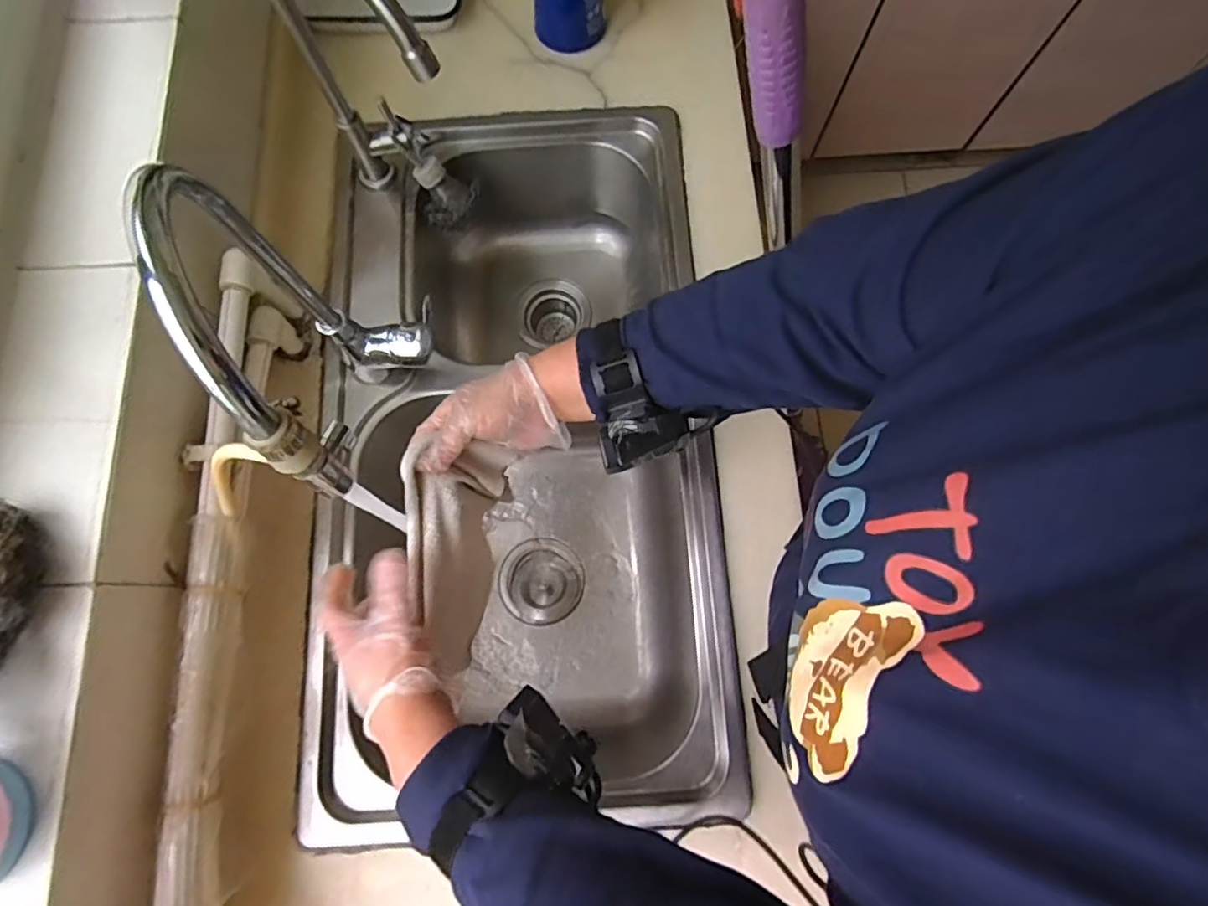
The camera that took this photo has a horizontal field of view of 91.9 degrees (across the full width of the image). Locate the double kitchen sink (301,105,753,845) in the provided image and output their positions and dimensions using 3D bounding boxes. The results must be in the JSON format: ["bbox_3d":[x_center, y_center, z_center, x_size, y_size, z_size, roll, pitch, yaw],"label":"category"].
[{"bbox_3d":[-0.073,-0.015,0.706,0.363,0.227,0.747,-4,77,-1],"label":"double kitchen sink"}]

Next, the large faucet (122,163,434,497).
[{"bbox_3d":[-0.184,-0.067,0.436,0.082,0.321,0.192,-24,78,-6],"label":"large faucet"}]

